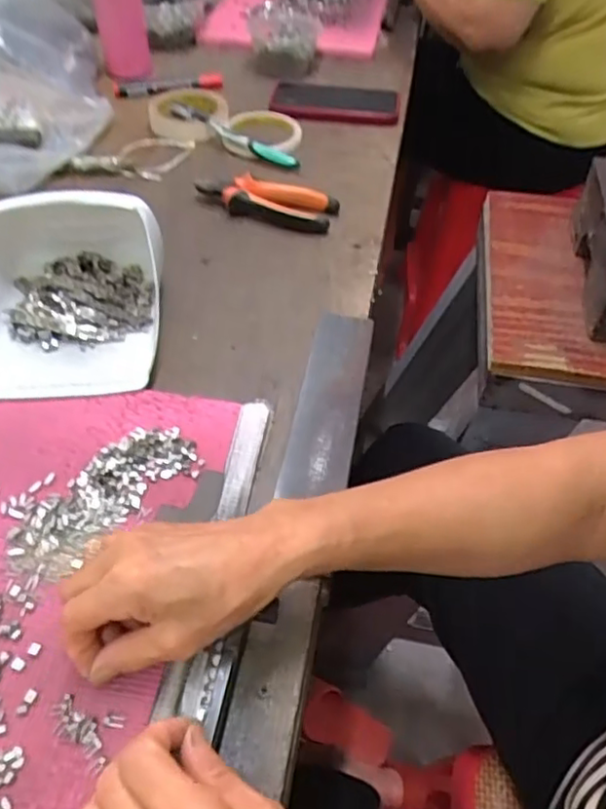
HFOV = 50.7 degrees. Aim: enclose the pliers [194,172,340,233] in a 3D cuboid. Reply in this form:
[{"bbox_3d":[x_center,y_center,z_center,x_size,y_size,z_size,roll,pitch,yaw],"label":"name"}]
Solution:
[{"bbox_3d":[-0.039,-0.221,0.684,0.152,0.024,0.059,15,51,9],"label":"pliers"}]

